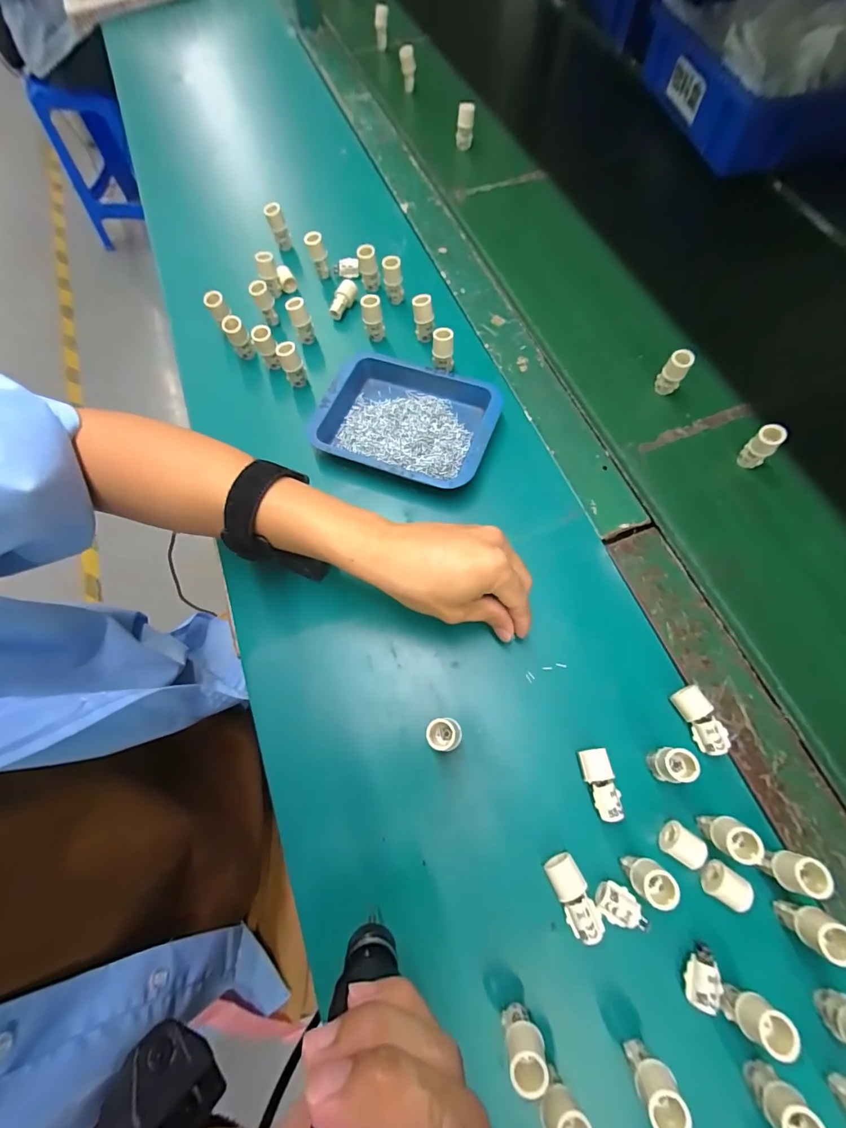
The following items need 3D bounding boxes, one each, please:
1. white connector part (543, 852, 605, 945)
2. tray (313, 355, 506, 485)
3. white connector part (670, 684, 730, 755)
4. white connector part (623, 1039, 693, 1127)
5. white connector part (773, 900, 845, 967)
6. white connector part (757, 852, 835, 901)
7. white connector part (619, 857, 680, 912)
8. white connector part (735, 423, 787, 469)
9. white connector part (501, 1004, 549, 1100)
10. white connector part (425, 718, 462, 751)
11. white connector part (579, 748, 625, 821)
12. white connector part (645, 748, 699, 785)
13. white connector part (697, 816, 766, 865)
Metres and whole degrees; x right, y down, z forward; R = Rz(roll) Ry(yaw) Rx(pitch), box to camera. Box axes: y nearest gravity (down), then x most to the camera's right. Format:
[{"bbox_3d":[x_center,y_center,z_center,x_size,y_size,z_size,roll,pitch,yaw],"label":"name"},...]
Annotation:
[{"bbox_3d":[0.093,0.205,0.263,0.019,0.015,0.046,-23,70,-7],"label":"white connector part"},{"bbox_3d":[-0.016,-0.131,0.397,0.157,0.025,0.122,16,71,8],"label":"tray"},{"bbox_3d":[0.194,0.109,0.297,0.020,0.014,0.044,-25,70,-7],"label":"white connector part"},{"bbox_3d":[0.120,0.271,0.225,0.020,0.050,0.018,-30,71,-9],"label":"white connector part"},{"bbox_3d":[0.222,0.208,0.243,0.017,0.040,0.018,-1,69,2],"label":"white connector part"},{"bbox_3d":[0.218,0.182,0.253,0.017,0.040,0.021,22,71,10],"label":"white connector part"},{"bbox_3d":[0.134,0.188,0.254,0.019,0.035,0.019,-1,69,2],"label":"white connector part"},{"bbox_3d":[0.297,-0.102,0.376,0.016,0.043,0.021,-39,73,-12],"label":"white connector part"},{"bbox_3d":[0.054,0.258,0.231,0.019,0.042,0.022,-6,69,0],"label":"white connector part"},{"bbox_3d":[0.014,0.116,0.291,0.022,0.044,0.019,-2,69,1],"label":"white connector part"},{"bbox_3d":[0.119,0.147,0.285,0.018,0.015,0.043,-16,69,-4],"label":"white connector part"},{"bbox_3d":[0.160,0.131,0.278,0.021,0.039,0.021,-1,69,2],"label":"white connector part"},{"bbox_3d":[0.186,0.167,0.262,0.017,0.041,0.019,22,71,10],"label":"white connector part"}]

